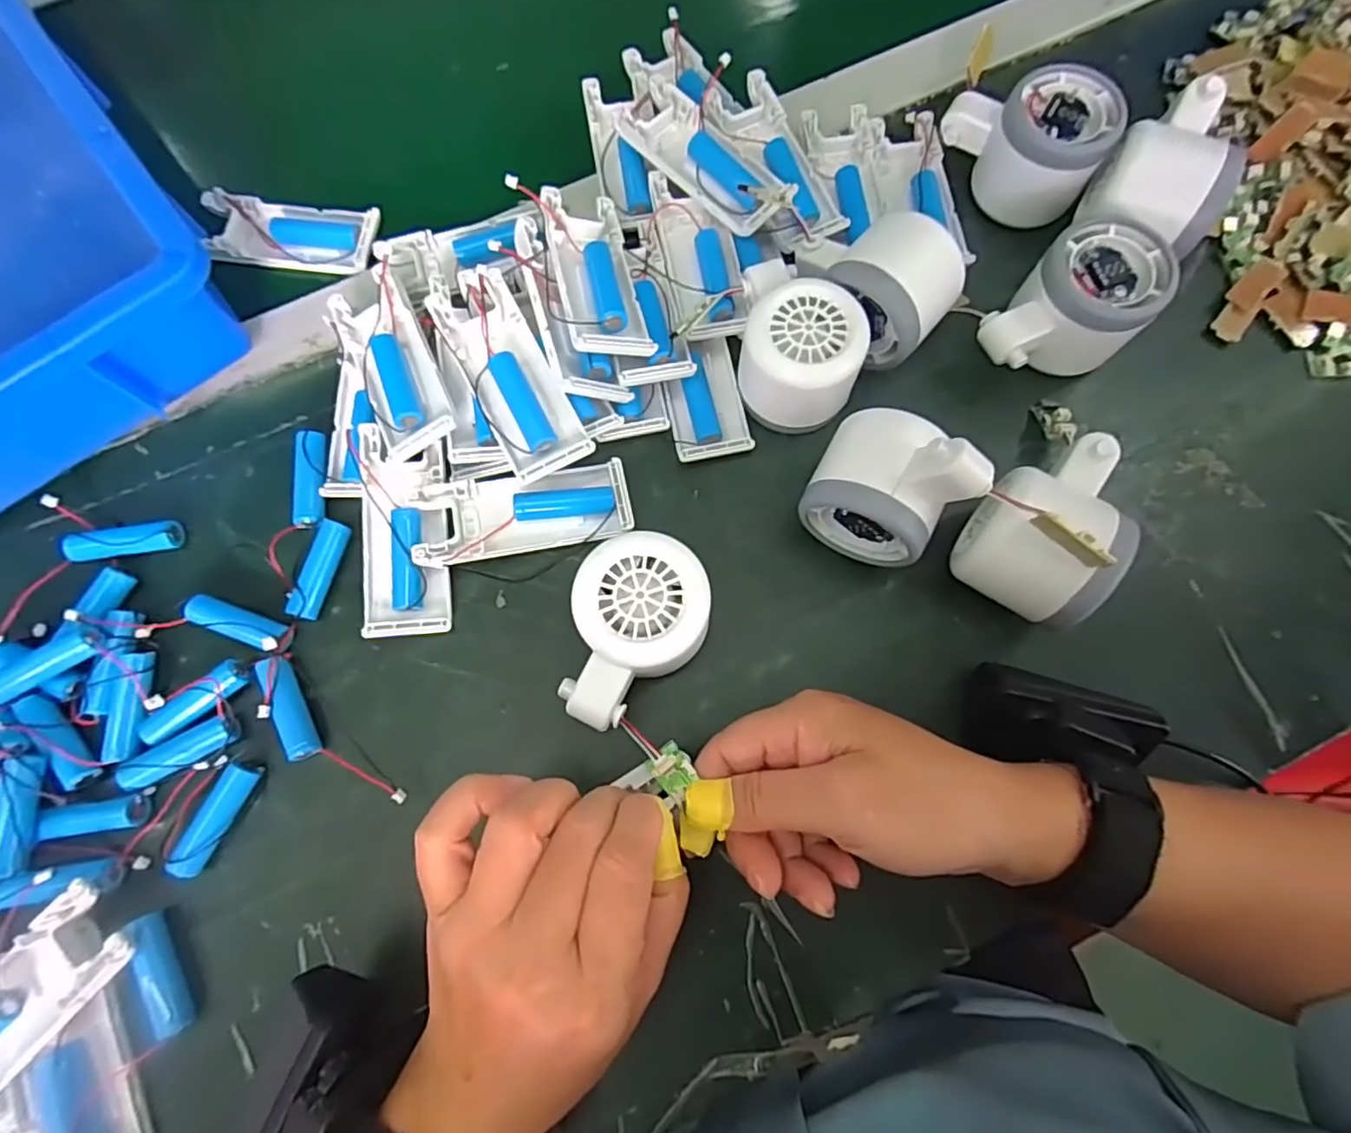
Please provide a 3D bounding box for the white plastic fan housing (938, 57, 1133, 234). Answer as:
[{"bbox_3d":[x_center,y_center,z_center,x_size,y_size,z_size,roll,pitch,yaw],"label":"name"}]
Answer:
[{"bbox_3d":[0.196,-0.234,0.350,0.059,0.053,0.086,-37,78,-8],"label":"white plastic fan housing"}]

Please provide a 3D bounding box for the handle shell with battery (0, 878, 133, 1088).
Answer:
[{"bbox_3d":[-0.272,0.184,0.261,0.039,0.024,0.103,39,80,10],"label":"handle shell with battery"}]

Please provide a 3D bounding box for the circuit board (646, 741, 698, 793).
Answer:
[{"bbox_3d":[-0.001,0.083,0.258,0.015,0.006,0.017,-39,81,-8],"label":"circuit board"}]

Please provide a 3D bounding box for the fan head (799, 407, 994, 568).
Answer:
[{"bbox_3d":[0.095,-0.038,0.284,0.059,0.078,0.054,26,78,7],"label":"fan head"}]

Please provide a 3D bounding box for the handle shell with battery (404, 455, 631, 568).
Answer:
[{"bbox_3d":[-0.075,-0.029,0.316,0.102,0.024,0.043,-14,76,-3],"label":"handle shell with battery"}]

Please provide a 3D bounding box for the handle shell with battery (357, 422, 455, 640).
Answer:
[{"bbox_3d":[-0.133,-0.017,0.313,0.039,0.022,0.101,-5,76,0],"label":"handle shell with battery"}]

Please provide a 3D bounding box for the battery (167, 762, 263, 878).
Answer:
[{"bbox_3d":[-0.209,0.114,0.285,0.014,0.013,0.049,24,77,7],"label":"battery"}]

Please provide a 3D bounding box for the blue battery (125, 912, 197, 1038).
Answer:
[{"bbox_3d":[-0.218,0.172,0.267,0.011,0.015,0.049,-24,77,-5],"label":"blue battery"}]

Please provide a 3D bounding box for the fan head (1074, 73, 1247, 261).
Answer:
[{"bbox_3d":[0.256,-0.203,0.332,0.058,0.052,0.072,35,79,9],"label":"fan head"}]

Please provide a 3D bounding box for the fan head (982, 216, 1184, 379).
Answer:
[{"bbox_3d":[0.199,-0.127,0.318,0.083,0.047,0.057,-39,79,-9],"label":"fan head"}]

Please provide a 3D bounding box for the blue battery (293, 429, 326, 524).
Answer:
[{"bbox_3d":[-0.187,-0.045,0.327,0.014,0.016,0.050,-8,76,-1],"label":"blue battery"}]

